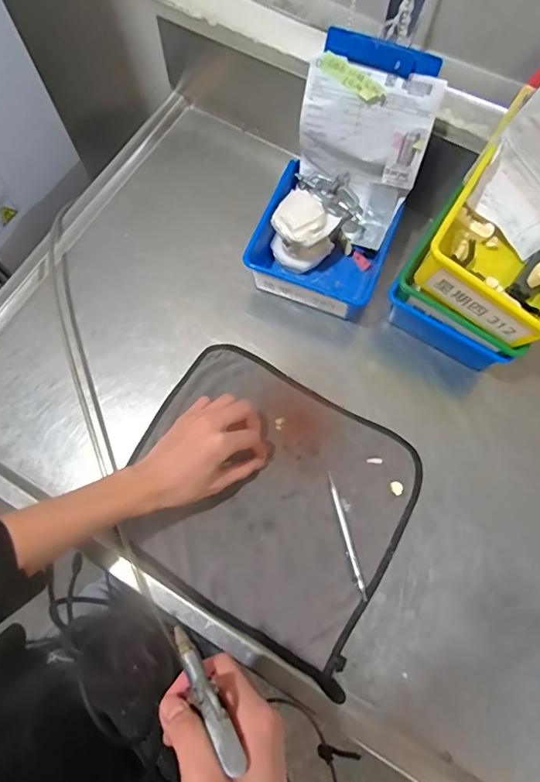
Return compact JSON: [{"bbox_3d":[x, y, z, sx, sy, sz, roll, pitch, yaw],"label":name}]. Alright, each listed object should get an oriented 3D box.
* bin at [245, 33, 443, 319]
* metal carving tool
[{"bbox_3d":[0.077,-0.225,0.552,0.144,0.205,0.202,23,72,6],"label":"bin"},{"bbox_3d":[0.082,0.153,0.511,0.009,0.008,0.130,-13,72,-6],"label":"metal carving tool"}]

